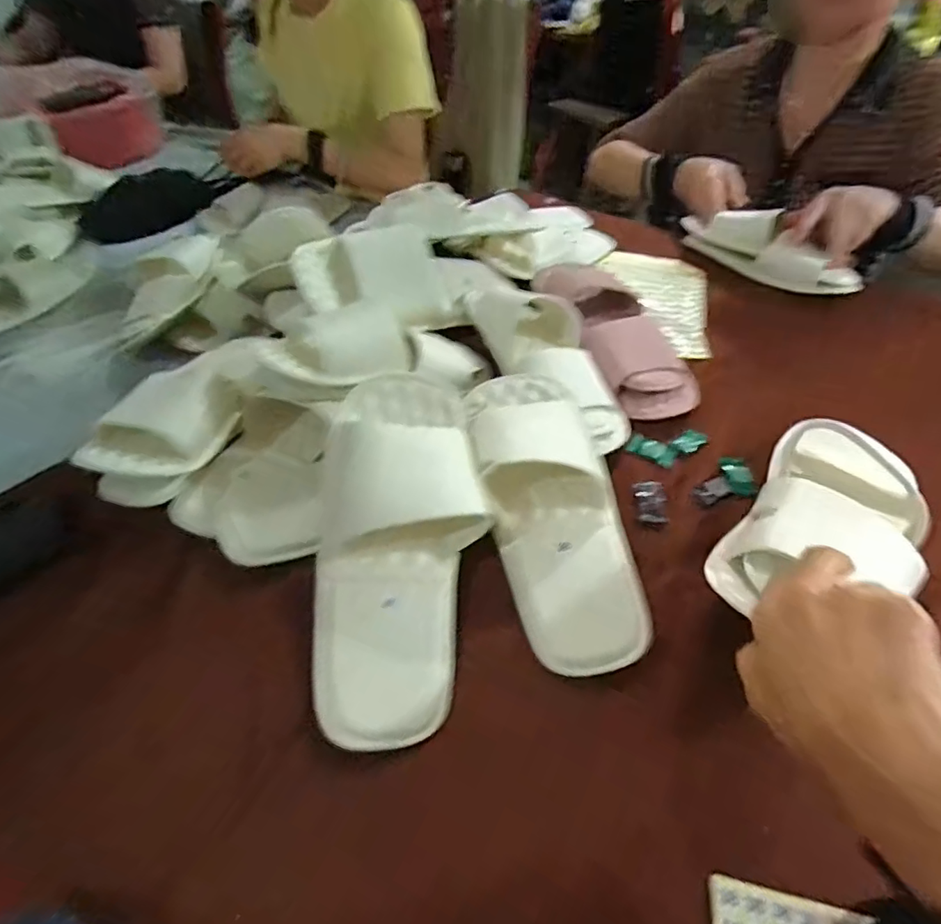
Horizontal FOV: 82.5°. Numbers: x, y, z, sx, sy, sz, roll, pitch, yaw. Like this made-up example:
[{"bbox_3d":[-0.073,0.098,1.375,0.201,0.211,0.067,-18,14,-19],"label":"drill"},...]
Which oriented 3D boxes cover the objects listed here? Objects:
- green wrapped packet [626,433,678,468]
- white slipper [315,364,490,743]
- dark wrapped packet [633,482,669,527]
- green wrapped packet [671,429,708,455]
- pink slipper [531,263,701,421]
[{"bbox_3d":[0.175,-0.013,0.515,0.044,0.006,0.030,23,51,18],"label":"green wrapped packet"},{"bbox_3d":[-0.050,0.058,0.391,0.119,0.049,0.263,3,70,1],"label":"white slipper"},{"bbox_3d":[0.159,0.037,0.470,0.028,0.005,0.046,2,48,0],"label":"dark wrapped packet"},{"bbox_3d":[0.215,-0.020,0.523,0.035,0.004,0.022,-34,57,-28],"label":"green wrapped packet"},{"bbox_3d":[0.158,-0.148,0.599,0.103,0.055,0.245,-15,50,-15],"label":"pink slipper"}]

